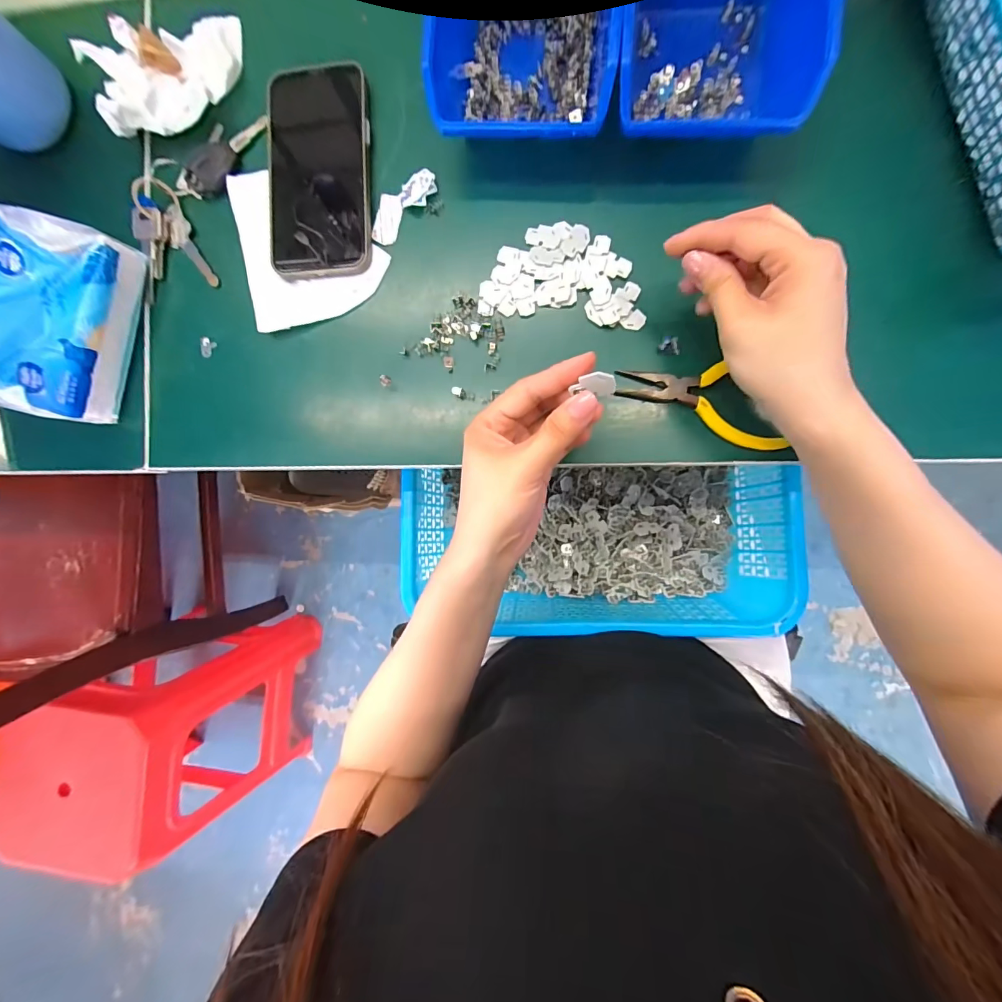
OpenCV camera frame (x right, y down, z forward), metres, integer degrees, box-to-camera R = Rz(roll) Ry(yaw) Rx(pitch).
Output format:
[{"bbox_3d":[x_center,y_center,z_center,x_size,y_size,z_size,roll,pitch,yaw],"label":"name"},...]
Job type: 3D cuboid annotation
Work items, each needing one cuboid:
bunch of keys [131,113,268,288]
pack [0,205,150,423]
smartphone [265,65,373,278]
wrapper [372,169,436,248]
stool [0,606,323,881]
[{"bbox_3d":[-0.252,-0.250,0.343,0.083,0.022,0.138,16,91,5],"label":"bunch of keys"},{"bbox_3d":[-0.337,-0.136,0.317,0.072,0.087,0.139,15,91,5],"label":"pack"},{"bbox_3d":[-0.141,-0.250,0.328,0.078,0.015,0.147,-1,89,5],"label":"smartphone"},{"bbox_3d":[-0.078,-0.228,0.328,0.029,0.009,0.063,45,94,4],"label":"wrapper"},{"bbox_3d":[-0.621,0.439,0.868,0.260,0.443,0.303,10,91,5],"label":"stool"}]

